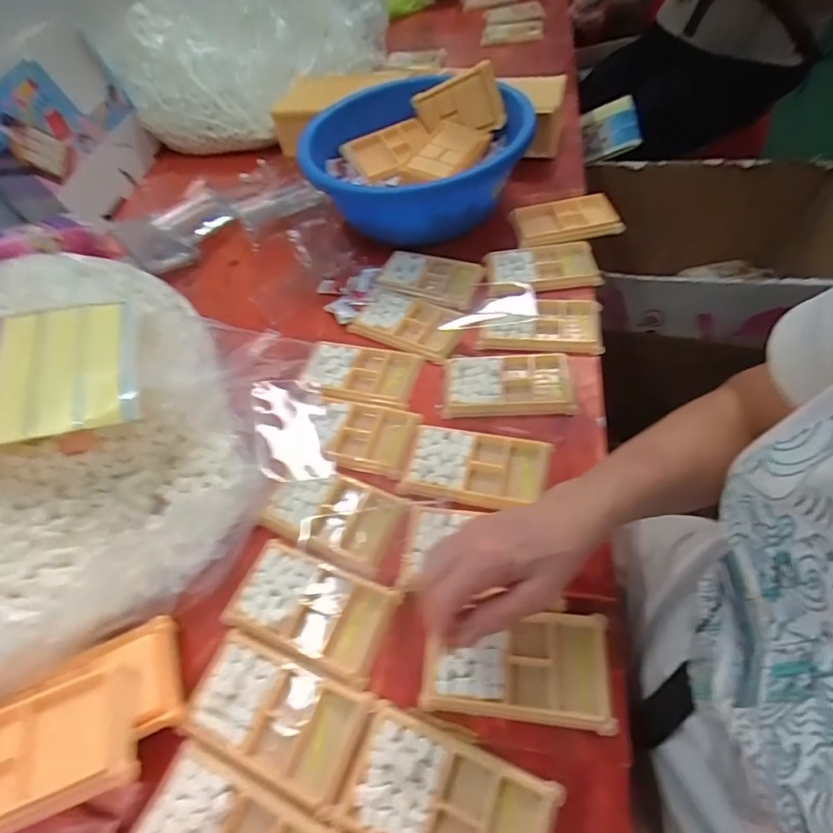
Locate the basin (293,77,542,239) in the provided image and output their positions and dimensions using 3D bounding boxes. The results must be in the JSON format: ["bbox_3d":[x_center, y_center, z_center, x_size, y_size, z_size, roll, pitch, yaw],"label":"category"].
[{"bbox_3d":[-0.013,-0.370,0.720,0.320,0.117,0.320,-4,54,6],"label":"basin"}]

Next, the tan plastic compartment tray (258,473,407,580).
[{"bbox_3d":[-0.079,0.090,0.464,0.128,0.015,0.077,17,59,20],"label":"tan plastic compartment tray"}]

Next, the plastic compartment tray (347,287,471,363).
[{"bbox_3d":[-0.009,-0.119,0.605,0.137,0.019,0.080,21,60,22],"label":"plastic compartment tray"}]

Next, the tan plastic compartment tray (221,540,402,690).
[{"bbox_3d":[-0.091,0.162,0.421,0.134,0.013,0.076,16,59,19],"label":"tan plastic compartment tray"}]

